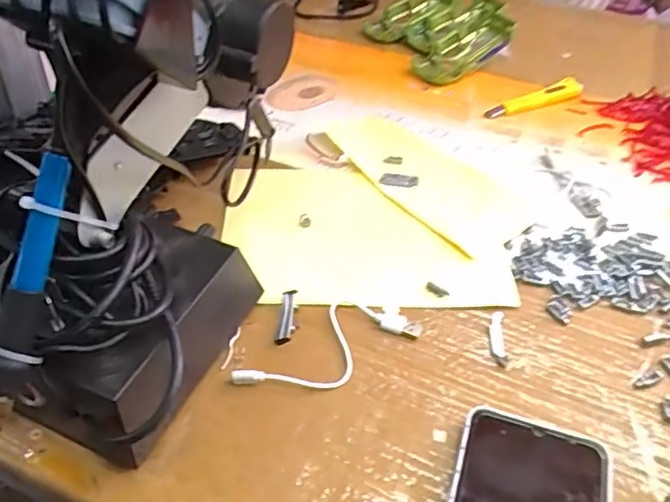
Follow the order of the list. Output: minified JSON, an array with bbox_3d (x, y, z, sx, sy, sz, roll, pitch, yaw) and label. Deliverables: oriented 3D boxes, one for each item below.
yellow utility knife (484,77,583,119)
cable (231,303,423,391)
[{"bbox_3d":[0.215,-0.163,0.640,0.124,0.016,0.022,-17,46,-20],"label":"yellow utility knife"},{"bbox_3d":[-0.004,0.060,0.380,0.123,0.010,0.054,-27,50,-28],"label":"cable"}]

